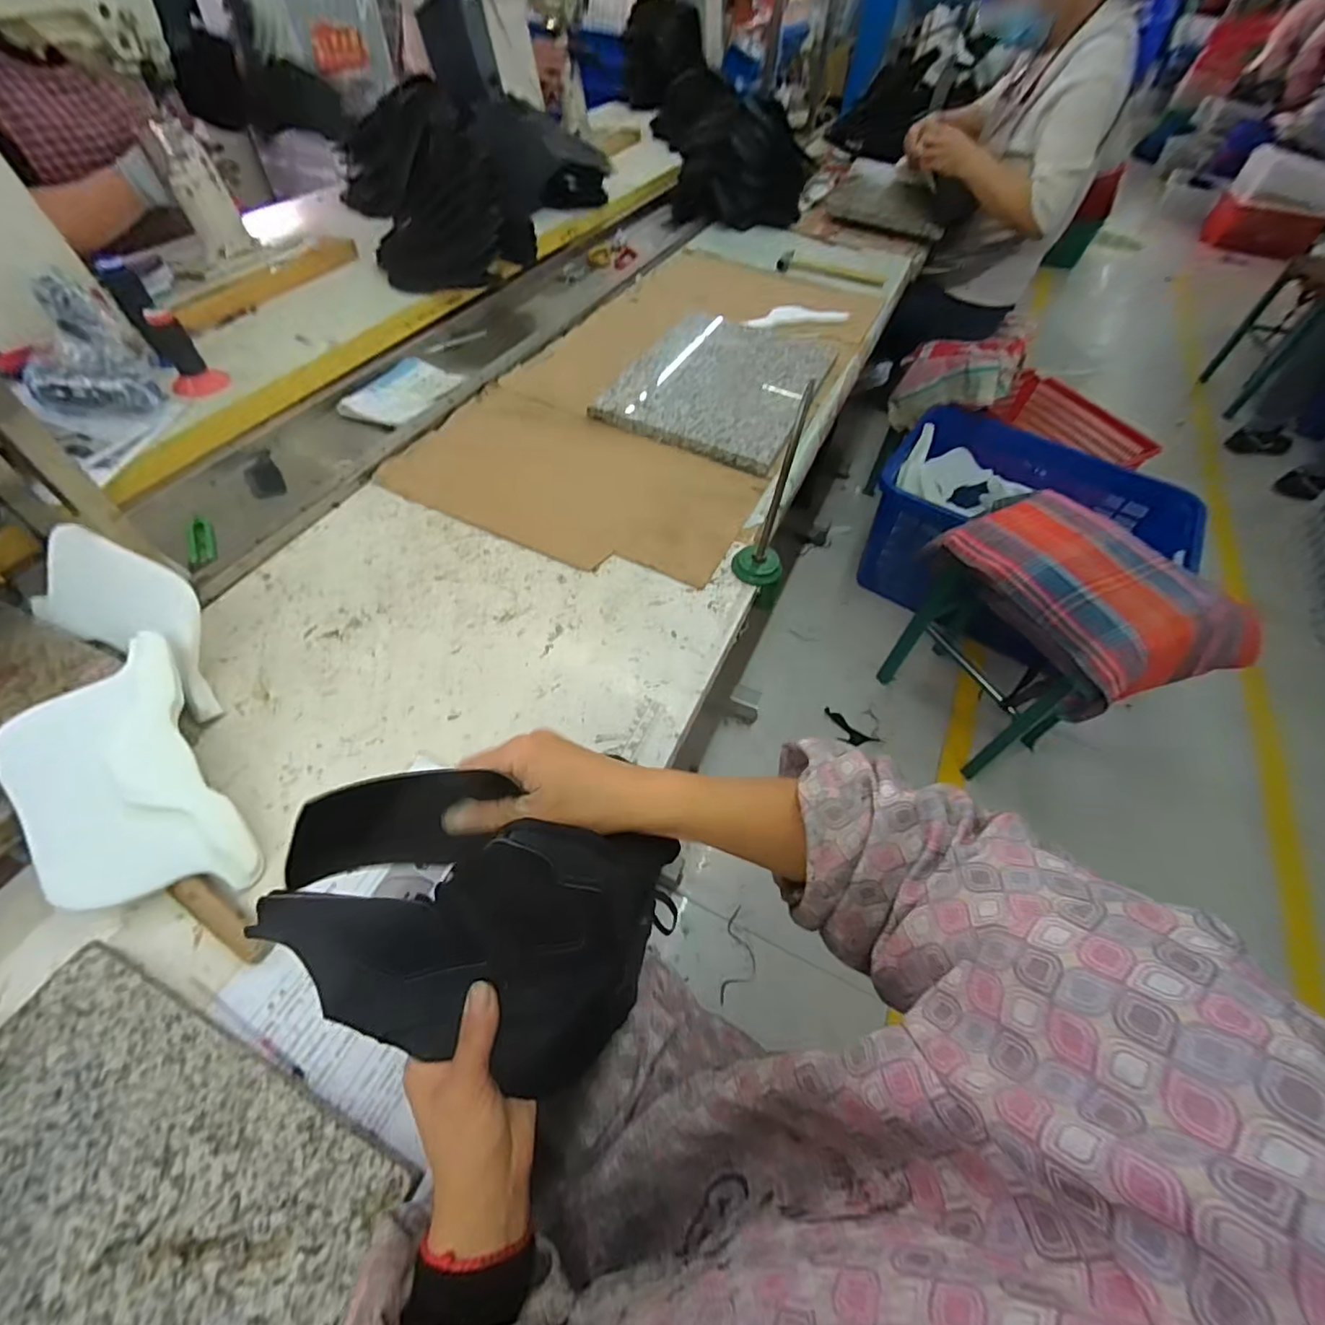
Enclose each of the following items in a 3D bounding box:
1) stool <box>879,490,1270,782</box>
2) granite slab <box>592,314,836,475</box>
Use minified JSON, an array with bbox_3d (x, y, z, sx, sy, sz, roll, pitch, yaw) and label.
[{"bbox_3d":[0.788,-0.034,1.216,0.335,0.511,0.429,-16,57,-15],"label":"stool"},{"bbox_3d":[0.099,-0.470,0.925,0.293,0.019,0.386,22,56,12],"label":"granite slab"}]

